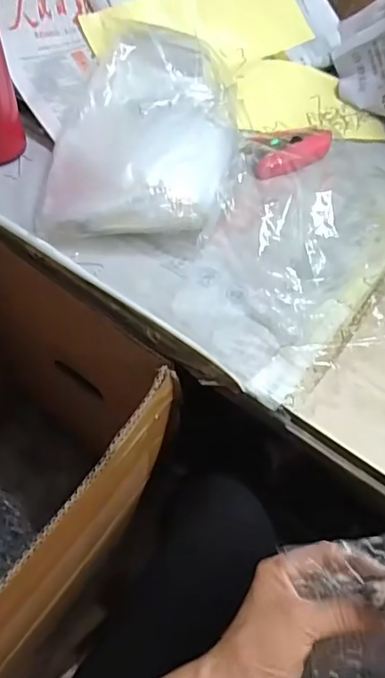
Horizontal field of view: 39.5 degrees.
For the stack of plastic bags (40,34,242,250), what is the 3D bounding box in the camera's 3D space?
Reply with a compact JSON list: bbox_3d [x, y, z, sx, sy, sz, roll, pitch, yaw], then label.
[{"bbox_3d":[-0.046,-0.222,0.570,0.193,0.067,0.288,6,57,-1],"label":"stack of plastic bags"}]

